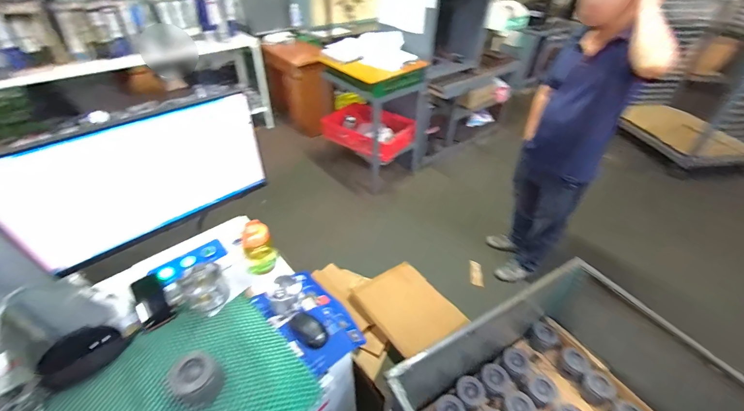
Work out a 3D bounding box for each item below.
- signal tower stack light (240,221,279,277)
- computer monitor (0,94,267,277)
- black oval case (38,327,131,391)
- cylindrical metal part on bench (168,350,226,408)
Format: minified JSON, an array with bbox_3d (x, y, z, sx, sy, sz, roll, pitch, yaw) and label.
[{"bbox_3d":[-0.338,0.134,0.962,0.086,0.187,0.078,-26,46,-28],"label":"signal tower stack light"},{"bbox_3d":[-0.487,-0.064,0.714,0.048,0.271,0.495,32,49,33],"label":"computer monitor"},{"bbox_3d":[-0.668,0.343,0.736,0.097,0.057,0.154,23,45,26],"label":"black oval case"},{"bbox_3d":[-0.376,0.375,0.686,0.089,0.067,0.082,0,39,0],"label":"cylindrical metal part on bench"}]

